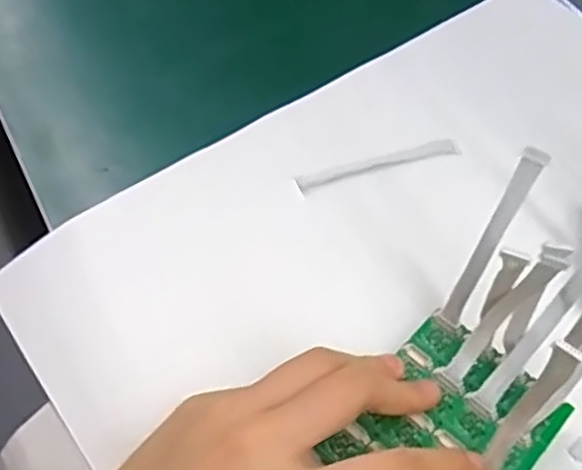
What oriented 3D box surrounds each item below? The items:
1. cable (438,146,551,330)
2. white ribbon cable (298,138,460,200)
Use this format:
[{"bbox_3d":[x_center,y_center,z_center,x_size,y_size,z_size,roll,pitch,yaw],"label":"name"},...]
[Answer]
[{"bbox_3d":[0.078,0.004,0.292,0.008,0.088,0.007,34,38,21],"label":"cable"},{"bbox_3d":[0.047,-0.037,0.392,0.091,0.004,0.011,-13,57,-13],"label":"white ribbon cable"}]

